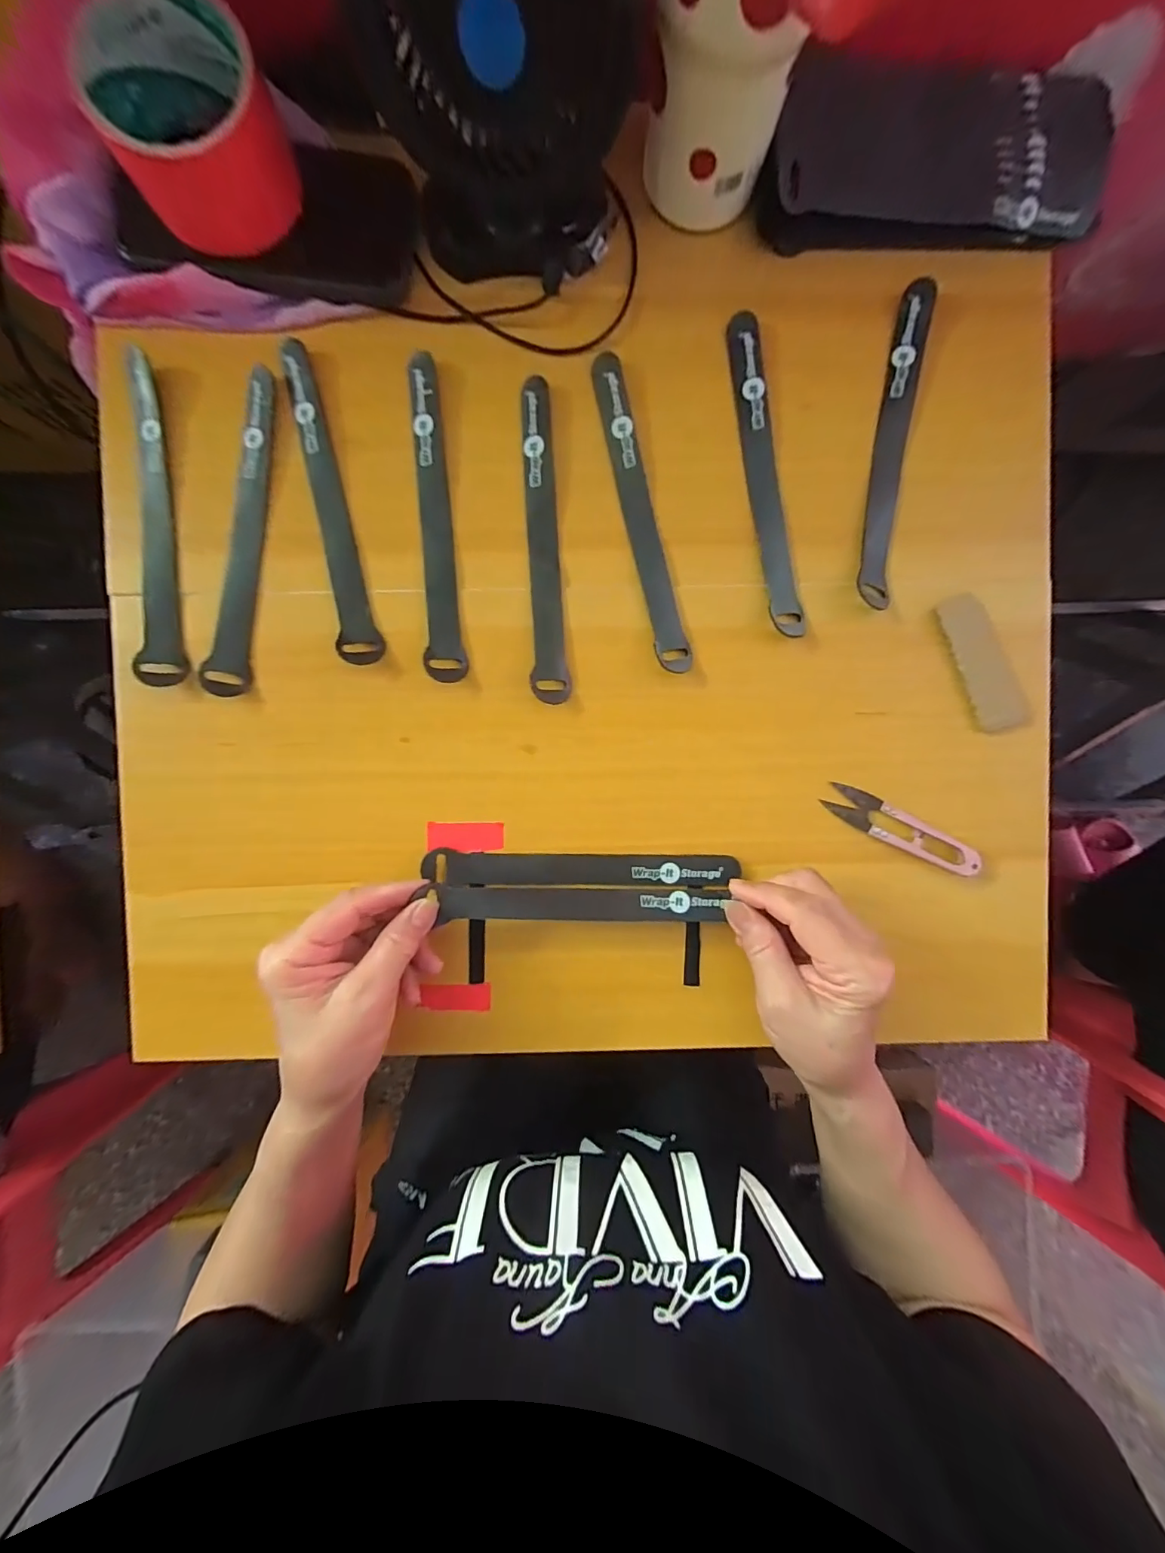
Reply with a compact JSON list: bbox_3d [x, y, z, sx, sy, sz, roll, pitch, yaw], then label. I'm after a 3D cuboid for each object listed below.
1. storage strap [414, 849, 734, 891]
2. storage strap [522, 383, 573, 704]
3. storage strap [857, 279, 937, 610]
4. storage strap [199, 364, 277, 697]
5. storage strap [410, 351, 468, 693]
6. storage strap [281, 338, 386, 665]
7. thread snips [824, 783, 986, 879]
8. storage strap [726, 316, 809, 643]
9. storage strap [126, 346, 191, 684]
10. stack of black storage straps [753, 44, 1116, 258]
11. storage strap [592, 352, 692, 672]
[{"bbox_3d":[0.000,0.060,0.314,0.194,0.008,0.022,2,92,0],"label":"storage strap"},{"bbox_3d":[-0.025,-0.144,0.304,0.022,0.011,0.195,-4,92,0],"label":"storage strap"},{"bbox_3d":[0.191,-0.200,0.305,0.020,0.011,0.190,9,92,0],"label":"storage strap"},{"bbox_3d":[-0.211,-0.149,0.305,0.025,0.005,0.195,7,92,0],"label":"storage strap"},{"bbox_3d":[-0.092,-0.158,0.304,0.021,0.014,0.197,-5,92,0],"label":"storage strap"},{"bbox_3d":[-0.158,-0.167,0.305,0.022,0.012,0.198,-14,92,1],"label":"storage strap"},{"bbox_3d":[0.202,0.034,0.312,0.101,0.007,0.023,27,92,-1],"label":"thread snips"},{"bbox_3d":[0.113,-0.184,0.306,0.020,0.012,0.195,-10,92,0],"label":"storage strap"},{"bbox_3d":[-0.263,-0.155,0.301,0.023,0.010,0.196,-2,92,0],"label":"storage strap"},{"bbox_3d":[0.206,-0.361,0.285,0.198,0.029,0.079,-4,92,0],"label":"stack of black storage straps"},{"bbox_3d":[0.036,-0.161,0.304,0.020,0.011,0.195,-13,92,1],"label":"storage strap"}]

